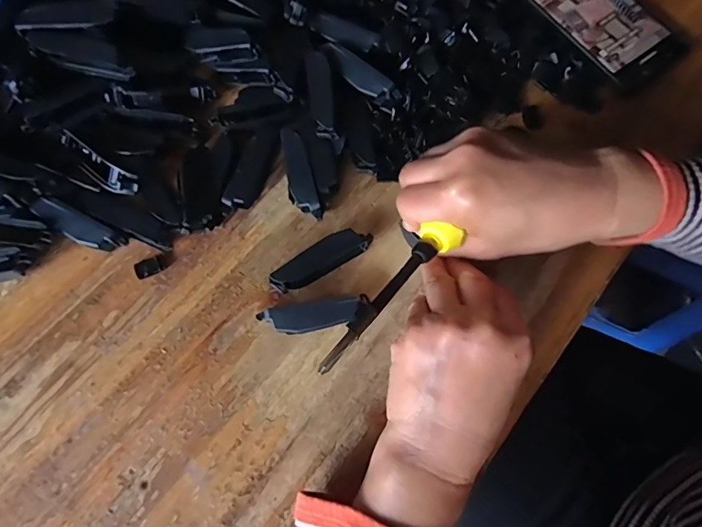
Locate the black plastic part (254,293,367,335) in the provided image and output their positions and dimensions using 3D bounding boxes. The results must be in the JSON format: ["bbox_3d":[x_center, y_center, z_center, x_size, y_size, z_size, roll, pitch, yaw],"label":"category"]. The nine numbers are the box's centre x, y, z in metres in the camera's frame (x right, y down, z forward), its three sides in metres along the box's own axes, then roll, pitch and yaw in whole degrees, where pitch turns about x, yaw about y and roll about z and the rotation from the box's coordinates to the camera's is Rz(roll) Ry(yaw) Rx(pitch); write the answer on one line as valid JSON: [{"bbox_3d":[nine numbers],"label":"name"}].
[{"bbox_3d":[-0.024,0.035,0.292,0.070,0.012,0.022,-4,72,-1],"label":"black plastic part"}]

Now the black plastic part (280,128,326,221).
[{"bbox_3d":[-0.039,-0.066,0.323,0.021,0.014,0.073,-18,73,-6],"label":"black plastic part"}]

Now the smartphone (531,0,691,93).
[{"bbox_3d":[0.207,-0.220,0.375,0.087,0.011,0.161,-34,75,-11],"label":"smartphone"}]

